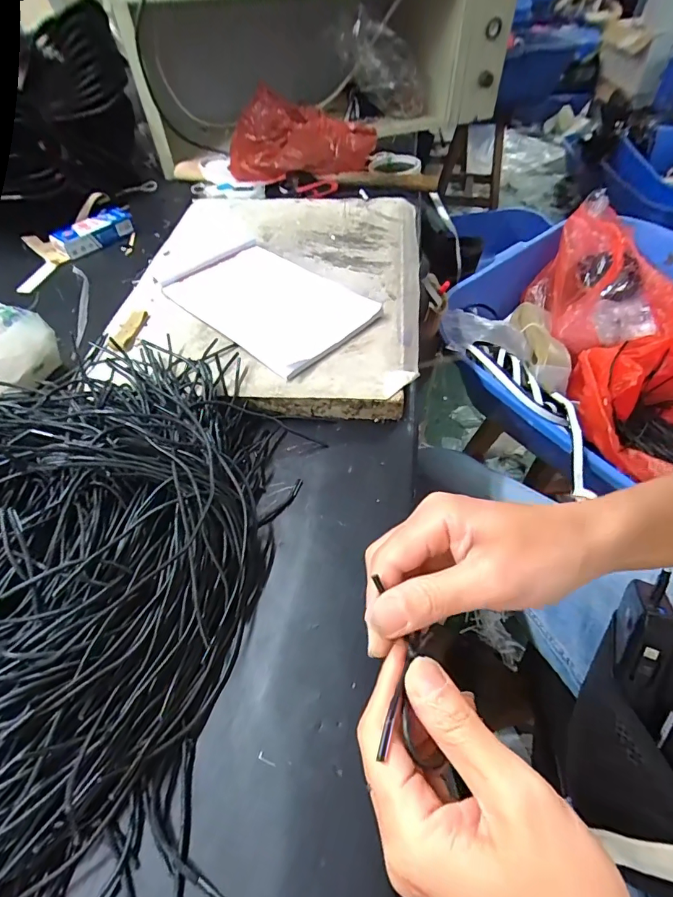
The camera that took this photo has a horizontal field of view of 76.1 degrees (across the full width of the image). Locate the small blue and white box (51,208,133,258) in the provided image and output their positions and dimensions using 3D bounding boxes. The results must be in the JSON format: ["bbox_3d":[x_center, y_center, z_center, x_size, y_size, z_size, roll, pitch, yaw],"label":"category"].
[{"bbox_3d":[-0.336,-0.304,0.600,0.050,0.021,0.109,35,60,26],"label":"small blue and white box"}]

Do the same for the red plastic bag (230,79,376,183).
[{"bbox_3d":[-0.069,-0.519,0.724,0.245,0.067,0.207,9,52,10],"label":"red plastic bag"}]

